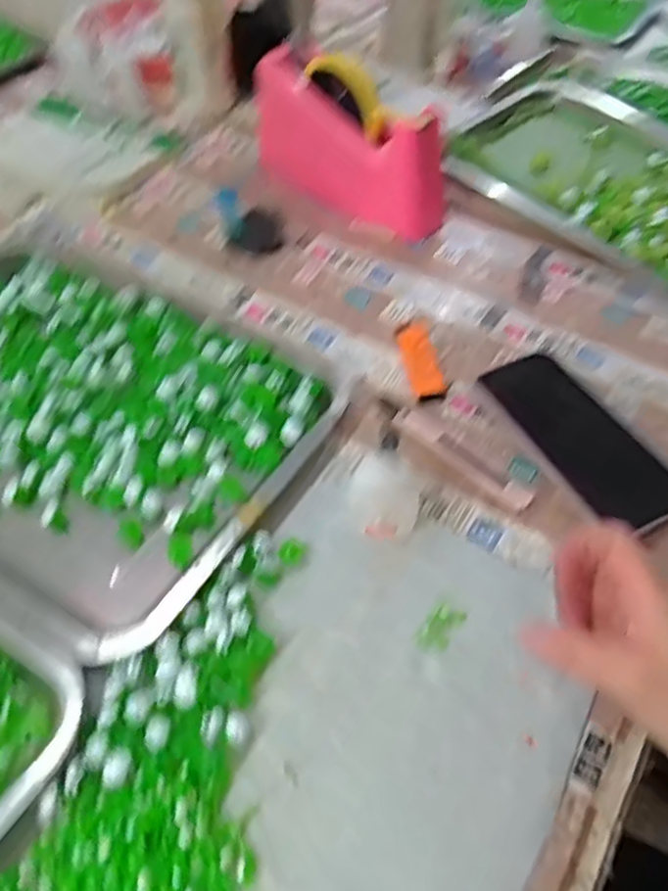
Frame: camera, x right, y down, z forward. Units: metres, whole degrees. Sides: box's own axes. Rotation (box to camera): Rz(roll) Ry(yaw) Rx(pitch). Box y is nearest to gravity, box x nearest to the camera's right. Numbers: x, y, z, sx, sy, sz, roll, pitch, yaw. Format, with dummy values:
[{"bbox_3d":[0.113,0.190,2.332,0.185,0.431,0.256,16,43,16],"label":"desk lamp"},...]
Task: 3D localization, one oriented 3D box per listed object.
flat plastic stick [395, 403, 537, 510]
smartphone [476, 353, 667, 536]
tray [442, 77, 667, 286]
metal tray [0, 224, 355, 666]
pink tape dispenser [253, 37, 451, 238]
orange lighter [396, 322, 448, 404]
[{"bbox_3d":[0.087,0.007,0.480,0.111,0.007,0.018,38,59,26],"label":"flat plastic stick"},{"bbox_3d":[0.172,-0.007,0.490,0.081,0.012,0.158,-22,54,-18],"label":"smartphone"},{"bbox_3d":[0.264,-0.258,0.676,0.314,0.037,0.223,35,58,25],"label":"tray"},{"bbox_3d":[-0.193,-0.045,0.509,0.364,0.019,0.288,26,55,20],"label":"metal tray"},{"bbox_3d":[0.013,-0.277,0.649,0.198,0.106,0.063,37,59,26],"label":"pink tape dispenser"},{"bbox_3d":[0.068,-0.069,0.536,0.029,0.017,0.080,-6,51,-5],"label":"orange lighter"}]

